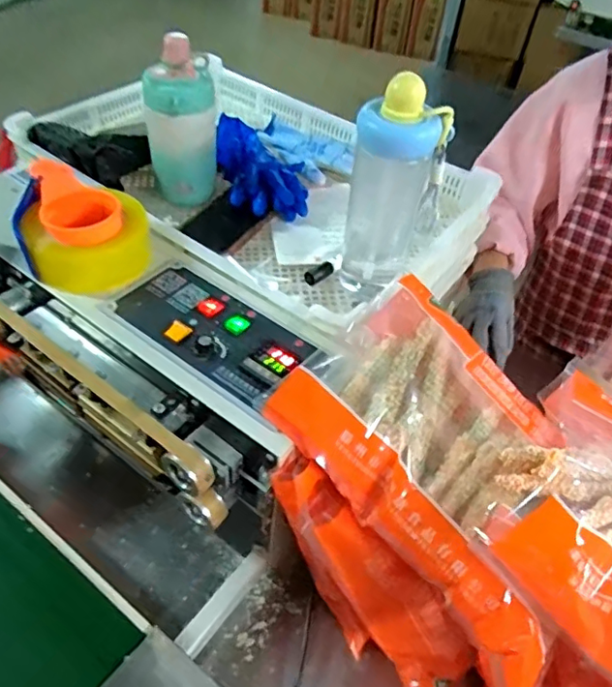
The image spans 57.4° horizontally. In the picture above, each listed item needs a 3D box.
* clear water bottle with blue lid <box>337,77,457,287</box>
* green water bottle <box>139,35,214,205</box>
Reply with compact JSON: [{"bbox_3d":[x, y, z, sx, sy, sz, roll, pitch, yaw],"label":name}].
[{"bbox_3d":[0.093,-0.158,0.589,0.090,0.223,0.070,16,47,9],"label":"clear water bottle with blue lid"},{"bbox_3d":[-0.156,-0.273,0.699,0.081,0.178,0.096,-9,48,-14],"label":"green water bottle"}]

